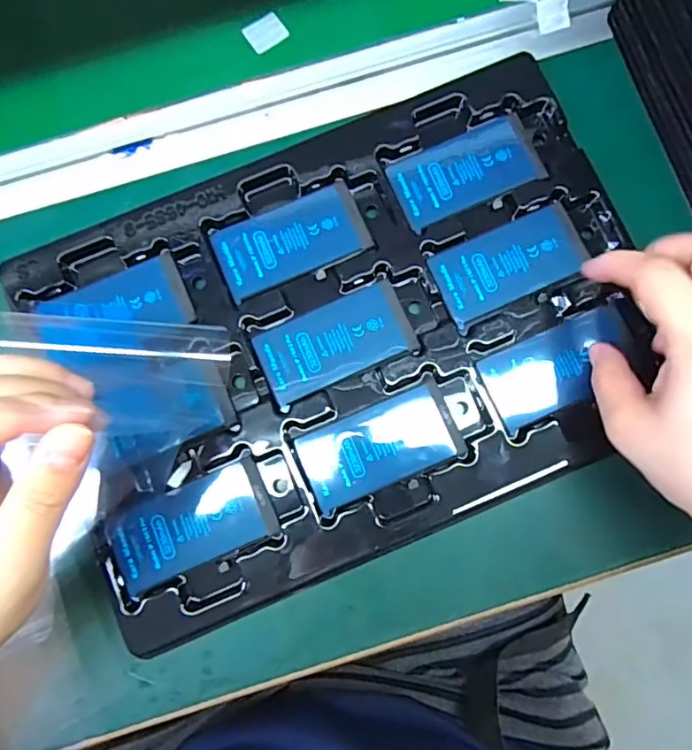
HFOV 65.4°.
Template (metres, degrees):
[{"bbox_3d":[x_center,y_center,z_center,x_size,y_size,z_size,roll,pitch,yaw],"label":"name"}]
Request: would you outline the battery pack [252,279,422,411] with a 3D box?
[{"bbox_3d":[-0.006,-0.018,0.300,0.084,0.004,0.043,-24,81,-3],"label":"battery pack"}]

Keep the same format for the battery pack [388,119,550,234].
[{"bbox_3d":[0.069,-0.117,0.312,0.083,0.005,0.045,-24,81,-3],"label":"battery pack"}]

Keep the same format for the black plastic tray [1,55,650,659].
[{"bbox_3d":[0.001,-0.019,0.303,0.323,0.030,0.226,-23,81,-4],"label":"black plastic tray"}]

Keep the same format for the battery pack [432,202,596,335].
[{"bbox_3d":[0.093,-0.063,0.305,0.086,0.007,0.044,-25,81,-3],"label":"battery pack"}]

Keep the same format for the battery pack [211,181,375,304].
[{"bbox_3d":[-0.031,-0.077,0.310,0.084,0.004,0.044,-23,81,-3],"label":"battery pack"}]

